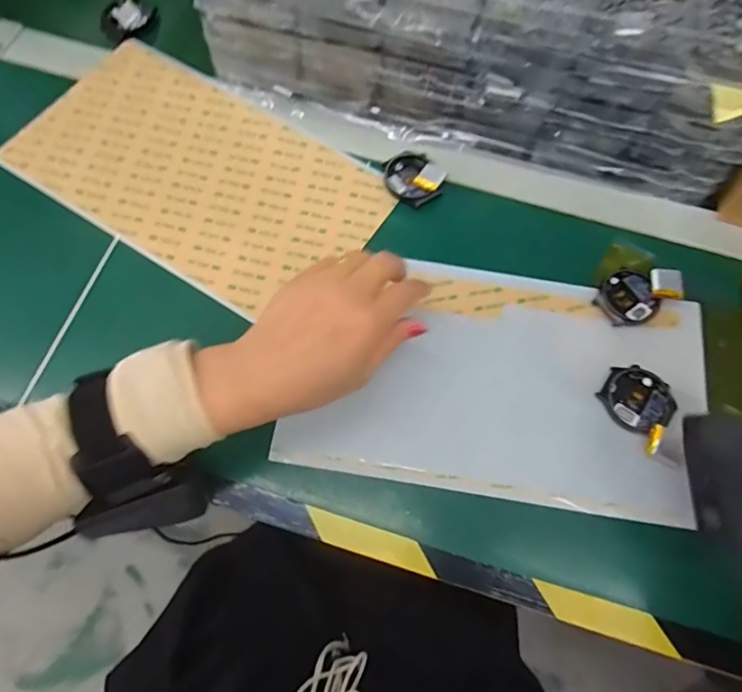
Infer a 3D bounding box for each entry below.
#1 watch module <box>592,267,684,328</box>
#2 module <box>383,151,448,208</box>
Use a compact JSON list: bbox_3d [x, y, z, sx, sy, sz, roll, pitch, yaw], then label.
[{"bbox_3d":[0.202,-0.042,0.399,0.058,0.016,0.043,-29,72,-14],"label":"watch module"},{"bbox_3d":[0.033,-0.141,0.434,0.040,0.015,0.050,-30,72,-14],"label":"module"}]

